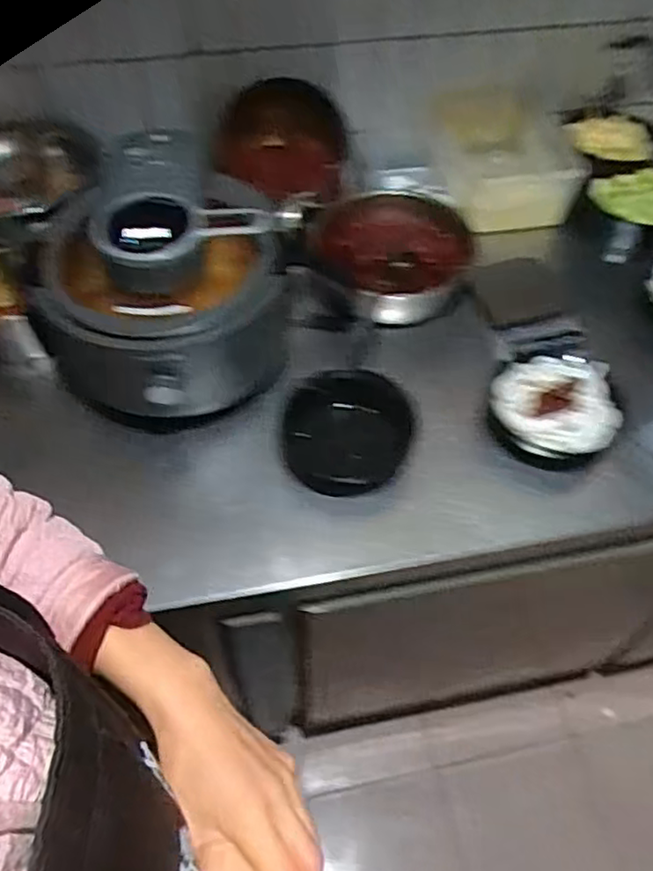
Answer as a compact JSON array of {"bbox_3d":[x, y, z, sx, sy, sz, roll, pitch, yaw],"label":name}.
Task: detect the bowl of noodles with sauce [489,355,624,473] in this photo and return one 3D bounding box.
[{"bbox_3d":[0.291,-0.036,0.842,0.154,0.062,0.132,24,57,16],"label":"bowl of noodles with sauce"}]

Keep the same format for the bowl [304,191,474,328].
[{"bbox_3d":[0.109,-0.272,0.982,0.222,0.083,0.227,0,53,-1],"label":"bowl"}]

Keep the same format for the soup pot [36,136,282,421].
[{"bbox_3d":[-0.212,-0.186,0.824,0.280,0.229,0.294,0,53,-1],"label":"soup pot"}]

